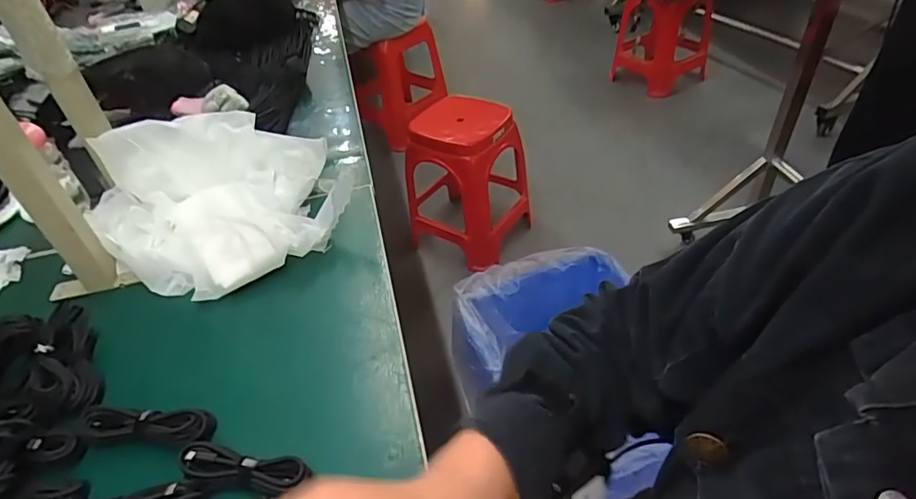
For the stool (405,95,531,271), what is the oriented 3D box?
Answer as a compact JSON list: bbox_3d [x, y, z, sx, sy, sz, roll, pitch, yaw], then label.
[{"bbox_3d":[0.021,-0.227,1.655,0.337,0.460,0.310,18,46,25],"label":"stool"}]

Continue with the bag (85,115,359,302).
[{"bbox_3d":[-0.291,-0.069,0.629,0.283,0.107,0.247,-22,43,-17],"label":"bag"}]

